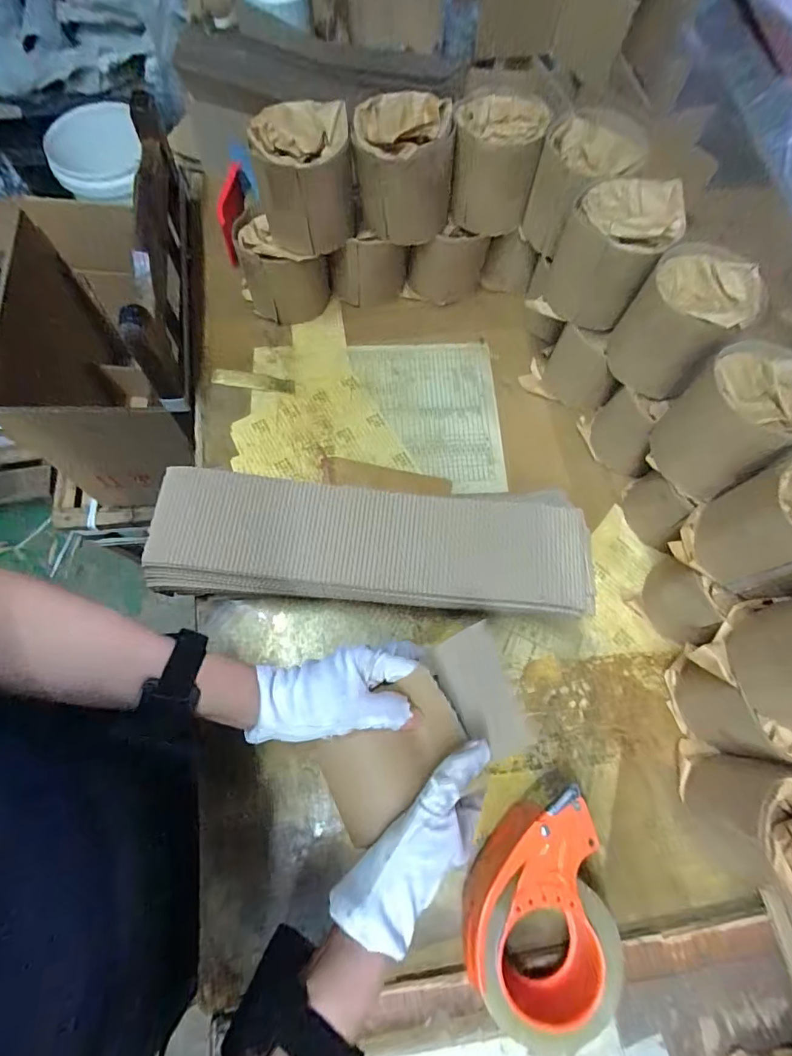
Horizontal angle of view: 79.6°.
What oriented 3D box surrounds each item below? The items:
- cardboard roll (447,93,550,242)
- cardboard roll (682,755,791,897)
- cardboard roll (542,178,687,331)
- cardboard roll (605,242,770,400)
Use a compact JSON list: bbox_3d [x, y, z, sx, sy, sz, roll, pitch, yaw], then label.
[{"bbox_3d":[0.103,-0.386,0.513,0.093,0.100,0.074,15,71,3],"label":"cardboard roll"},{"bbox_3d":[0.315,0.245,0.384,0.104,0.102,0.094,20,71,4],"label":"cardboard roll"},{"bbox_3d":[0.213,-0.279,0.470,0.086,0.115,0.092,1,71,-2],"label":"cardboard roll"},{"bbox_3d":[0.267,-0.194,0.446,0.086,0.101,0.094,1,71,-2],"label":"cardboard roll"}]

